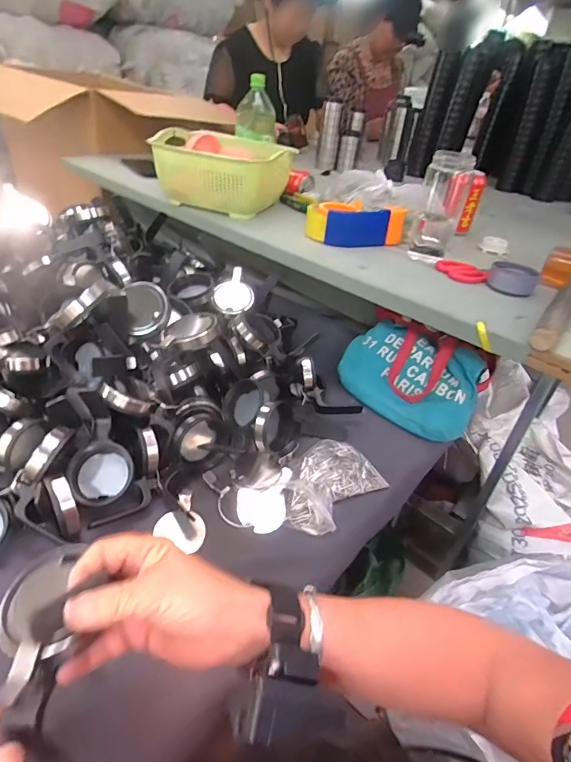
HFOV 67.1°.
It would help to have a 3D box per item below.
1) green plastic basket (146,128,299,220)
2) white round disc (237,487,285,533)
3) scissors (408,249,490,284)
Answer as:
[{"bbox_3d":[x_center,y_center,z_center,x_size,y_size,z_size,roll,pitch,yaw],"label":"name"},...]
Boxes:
[{"bbox_3d":[-0.120,-0.401,0.830,0.237,0.103,0.184,19,38,15],"label":"green plastic basket"},{"bbox_3d":[-0.029,0.154,0.513,0.059,0.010,0.053,3,50,-2],"label":"white round disc"},{"bbox_3d":[0.266,-0.189,0.698,0.067,0.015,0.130,-19,44,-31],"label":"scissors"}]

